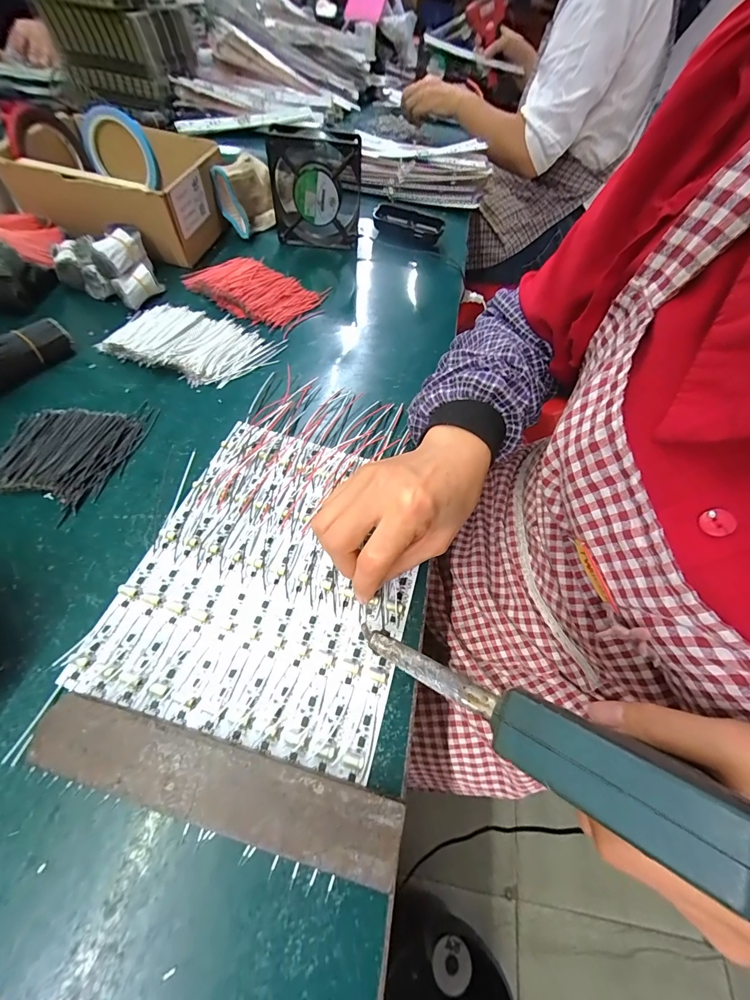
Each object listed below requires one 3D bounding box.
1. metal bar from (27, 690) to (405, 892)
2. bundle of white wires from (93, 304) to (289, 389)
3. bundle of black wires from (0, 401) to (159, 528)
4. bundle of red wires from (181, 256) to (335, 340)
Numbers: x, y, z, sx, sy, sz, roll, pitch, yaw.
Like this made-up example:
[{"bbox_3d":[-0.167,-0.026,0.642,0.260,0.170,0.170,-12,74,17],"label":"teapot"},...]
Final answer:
[{"bbox_3d":[-0.083,0.151,0.189,0.194,0.019,0.035,15,57,5],"label":"metal bar"},{"bbox_3d":[-0.196,-0.174,0.386,0.160,0.020,0.102,20,58,8],"label":"bundle of white wires"},{"bbox_3d":[-0.267,-0.045,0.302,0.105,0.013,0.118,8,57,0],"label":"bundle of black wires"},{"bbox_3d":[-0.157,-0.268,0.443,0.174,0.026,0.098,23,58,10],"label":"bundle of red wires"}]

